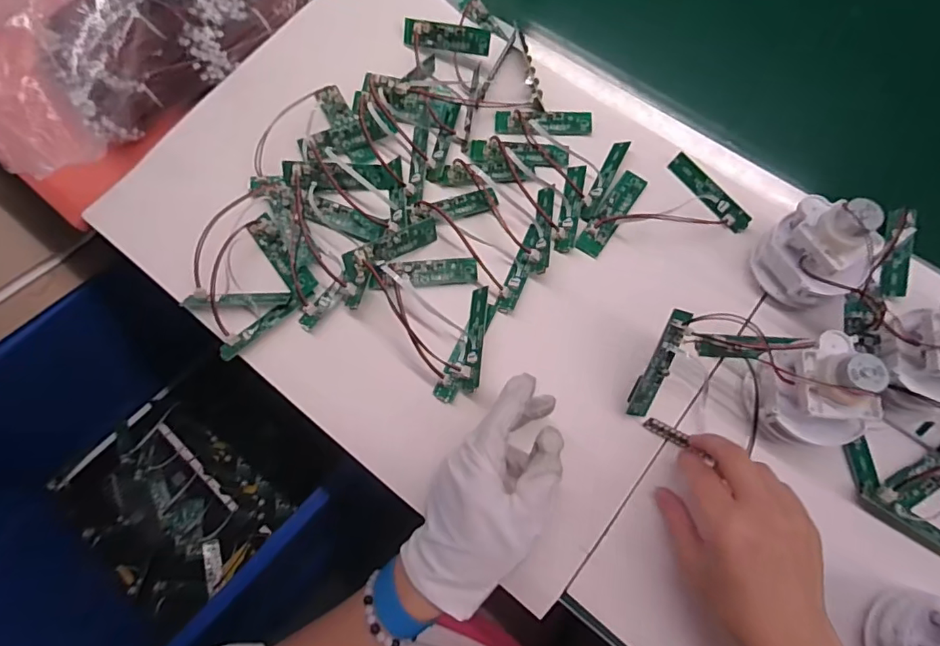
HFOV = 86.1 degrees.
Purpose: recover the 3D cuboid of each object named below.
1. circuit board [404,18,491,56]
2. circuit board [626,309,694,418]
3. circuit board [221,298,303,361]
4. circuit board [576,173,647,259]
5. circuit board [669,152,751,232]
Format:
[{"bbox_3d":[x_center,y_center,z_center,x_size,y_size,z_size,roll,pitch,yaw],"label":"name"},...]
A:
[{"bbox_3d":[-0.022,-0.260,0.458,0.083,0.010,0.024,18,115,11],"label":"circuit board"},{"bbox_3d":[0.133,0.030,0.356,0.019,0.011,0.082,23,107,9],"label":"circuit board"},{"bbox_3d":[-0.163,0.002,0.389,0.070,0.004,0.012,-41,74,-12],"label":"circuit board"},{"bbox_3d":[0.119,-0.094,0.418,0.021,0.011,0.085,33,74,12],"label":"circuit board"},{"bbox_3d":[0.202,-0.110,0.425,0.017,0.004,0.083,-44,72,23],"label":"circuit board"}]

